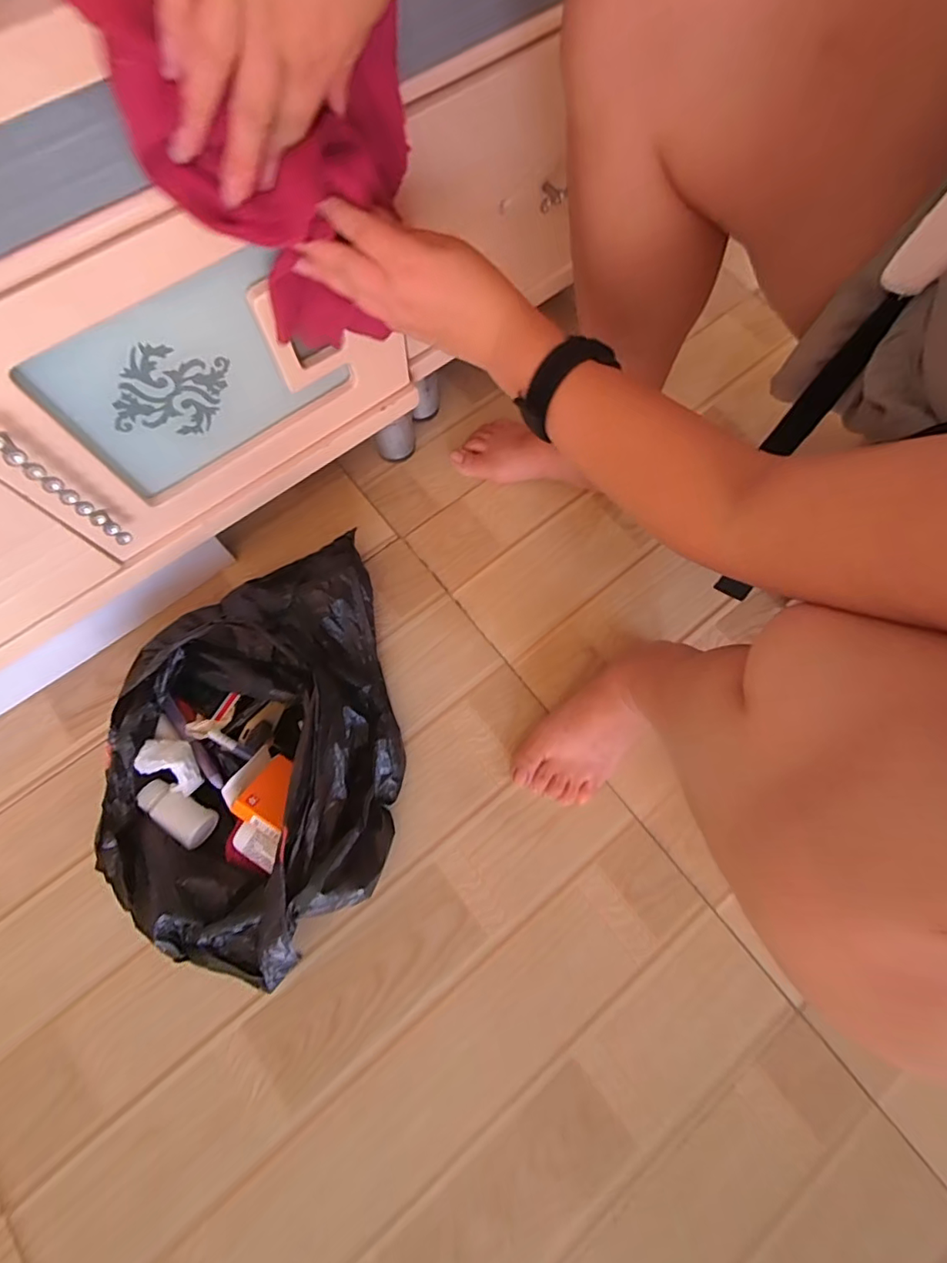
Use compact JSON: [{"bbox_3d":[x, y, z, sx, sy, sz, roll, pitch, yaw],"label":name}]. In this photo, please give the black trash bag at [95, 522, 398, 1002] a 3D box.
[{"bbox_3d":[-0.198,0.101,0.483,0.240,0.100,0.357,-8,69,-3],"label":"black trash bag"}]

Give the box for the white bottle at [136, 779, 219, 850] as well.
[{"bbox_3d":[-0.272,0.164,0.487,0.070,0.031,0.032,34,73,12],"label":"white bottle"}]

